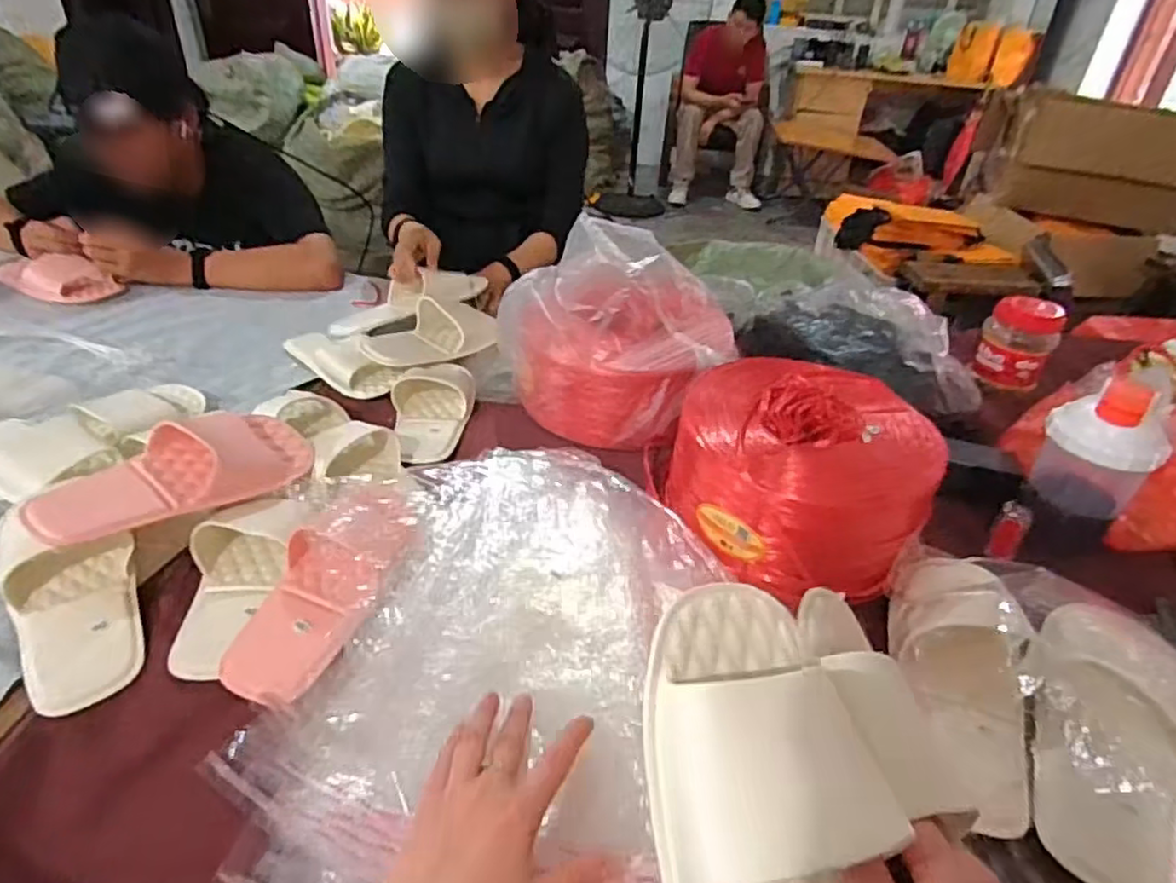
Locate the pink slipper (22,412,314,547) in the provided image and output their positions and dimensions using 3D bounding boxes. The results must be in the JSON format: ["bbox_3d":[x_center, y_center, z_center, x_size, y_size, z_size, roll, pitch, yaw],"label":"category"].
[{"bbox_3d":[-0.389,0.027,0.645,0.240,0.063,0.096,-27,45,-37],"label":"pink slipper"}]

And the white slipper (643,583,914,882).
[{"bbox_3d":[0.087,0.209,0.319,0.110,0.062,0.271,-2,70,-8],"label":"white slipper"}]

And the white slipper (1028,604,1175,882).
[{"bbox_3d":[0.399,0.218,0.506,0.102,0.053,0.217,21,38,23],"label":"white slipper"}]

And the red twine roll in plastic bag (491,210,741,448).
[{"bbox_3d":[0.036,-0.148,0.888,0.291,0.187,0.248,15,36,15],"label":"red twine roll in plastic bag"}]

